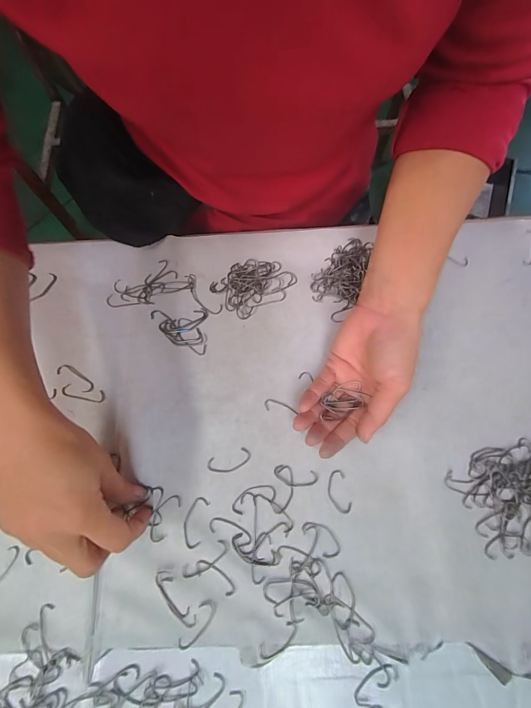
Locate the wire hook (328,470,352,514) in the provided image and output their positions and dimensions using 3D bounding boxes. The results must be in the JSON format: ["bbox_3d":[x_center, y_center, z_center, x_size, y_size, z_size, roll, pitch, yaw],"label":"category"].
[{"bbox_3d":[0.063,0.120,0.280,0.017,0.004,0.036,-13,72,-4],"label":"wire hook"}]

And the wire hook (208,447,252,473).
[{"bbox_3d":[-0.032,0.096,0.287,0.039,0.004,0.017,-17,73,-5],"label":"wire hook"}]

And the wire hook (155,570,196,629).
[{"bbox_3d":[-0.072,0.194,0.254,0.013,0.004,0.048,-37,76,-11],"label":"wire hook"}]

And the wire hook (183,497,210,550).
[{"bbox_3d":[-0.060,0.142,0.271,0.017,0.004,0.039,11,72,4],"label":"wire hook"}]

